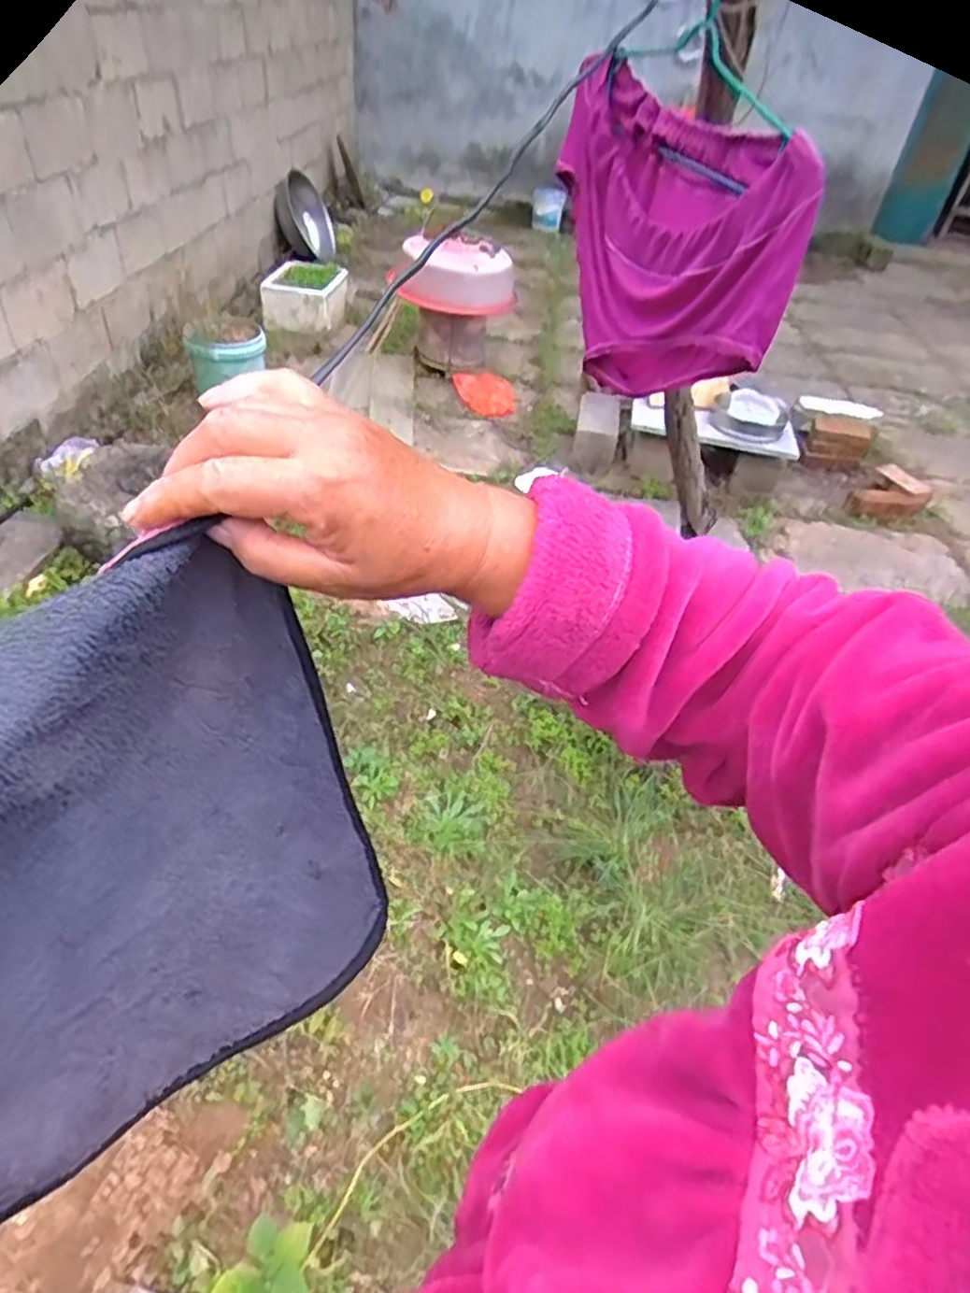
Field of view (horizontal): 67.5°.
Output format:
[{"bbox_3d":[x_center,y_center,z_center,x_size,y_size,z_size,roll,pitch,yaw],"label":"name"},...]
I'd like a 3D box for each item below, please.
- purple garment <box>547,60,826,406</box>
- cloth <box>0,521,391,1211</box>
[{"bbox_3d":[0.195,-0.444,0.829,0.072,0.287,0.405,-8,44,-17],"label":"purple garment"},{"bbox_3d":[-0.160,0.102,0.286,0.036,0.229,0.269,5,29,31],"label":"cloth"}]

